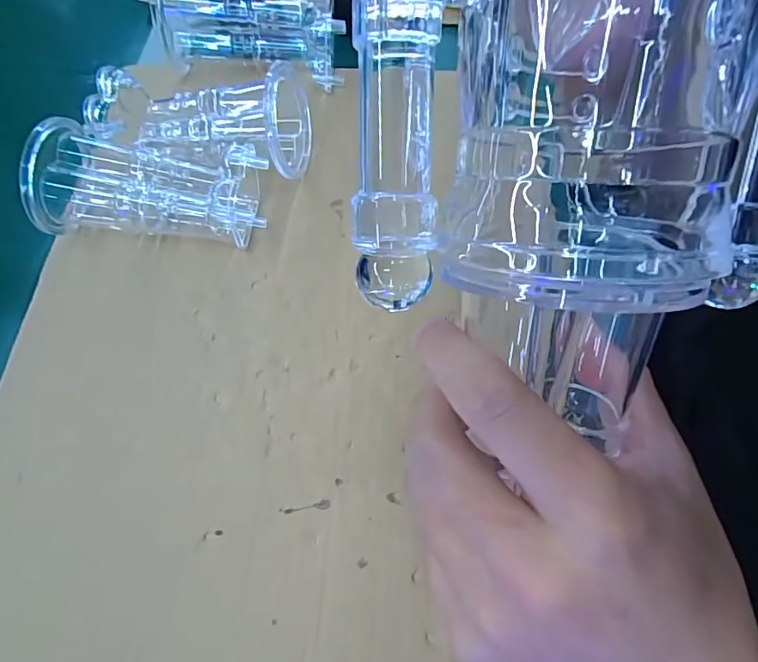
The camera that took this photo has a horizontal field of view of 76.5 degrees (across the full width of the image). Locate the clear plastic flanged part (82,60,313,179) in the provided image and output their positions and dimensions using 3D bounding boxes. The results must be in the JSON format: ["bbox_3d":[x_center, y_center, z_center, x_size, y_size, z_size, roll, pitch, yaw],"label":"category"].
[{"bbox_3d":[-0.117,-0.139,0.328,0.138,0.051,0.069,0,67,2],"label":"clear plastic flanged part"}]

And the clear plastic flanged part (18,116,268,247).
[{"bbox_3d":[-0.145,-0.094,0.309,0.136,0.054,0.064,0,67,2],"label":"clear plastic flanged part"}]

